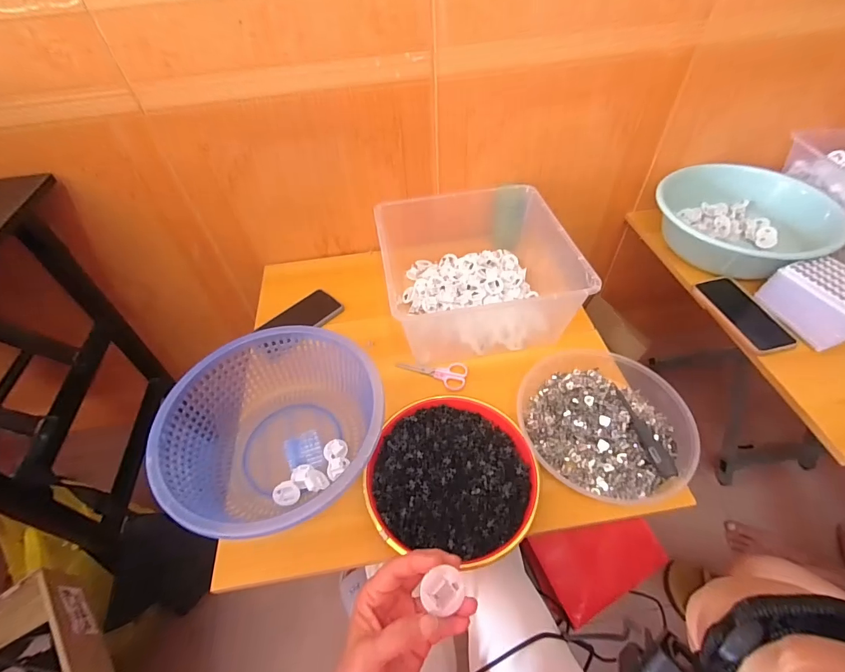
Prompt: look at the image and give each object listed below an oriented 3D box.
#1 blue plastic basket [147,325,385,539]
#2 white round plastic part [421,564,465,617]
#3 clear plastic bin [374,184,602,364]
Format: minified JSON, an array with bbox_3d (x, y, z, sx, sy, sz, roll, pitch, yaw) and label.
[{"bbox_3d":[-0.184,0.124,0.531,0.265,0.109,0.264,-2,51,2],"label":"blue plastic basket"},{"bbox_3d":[0.015,0.188,0.297,0.029,0.014,0.027,4,78,-14],"label":"white round plastic part"},{"bbox_3d":[0.083,-0.138,0.708,0.293,0.130,0.344,-11,51,-5],"label":"clear plastic bin"}]

